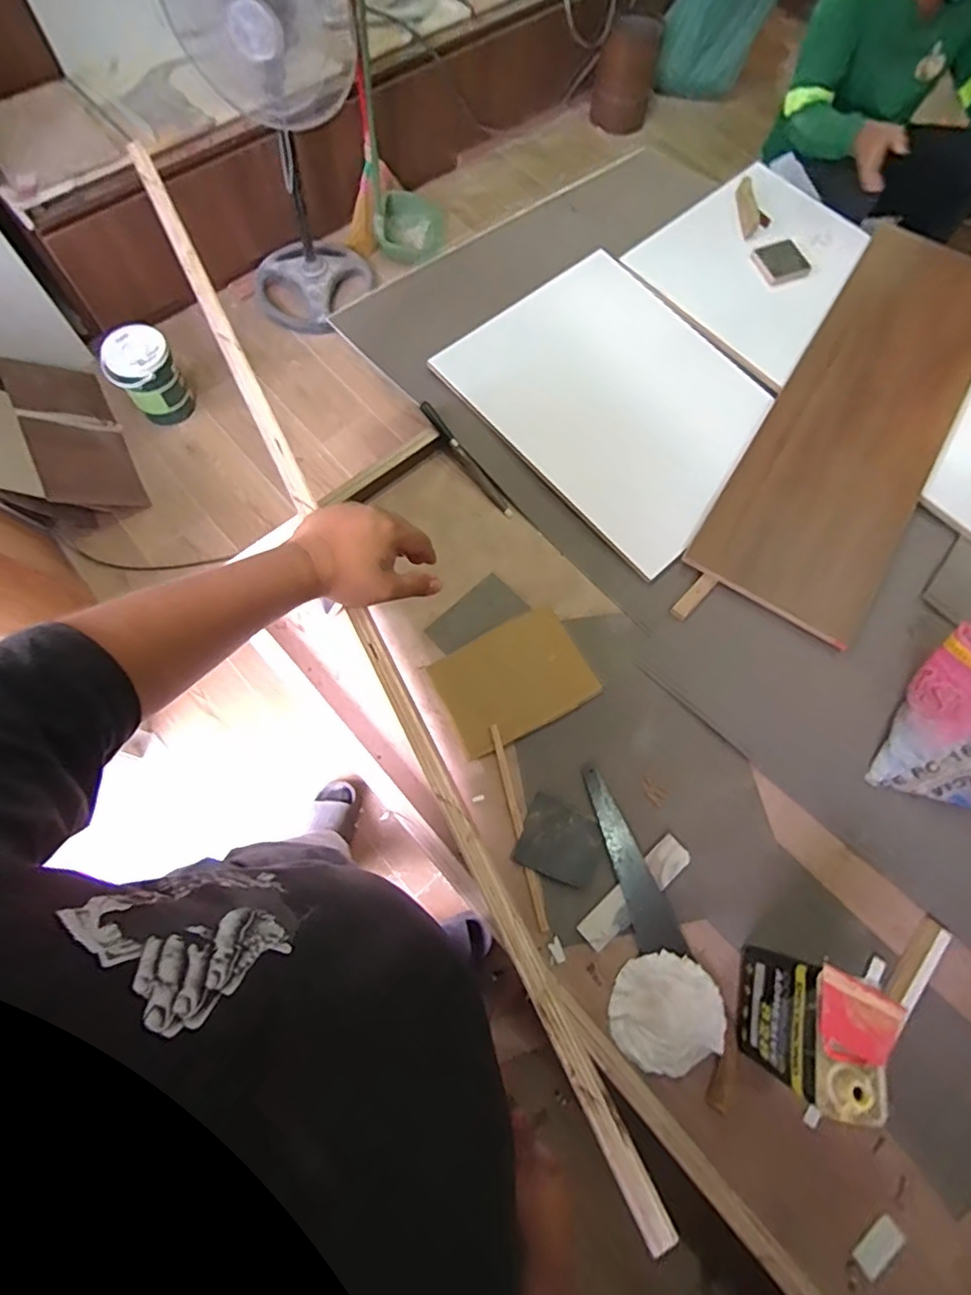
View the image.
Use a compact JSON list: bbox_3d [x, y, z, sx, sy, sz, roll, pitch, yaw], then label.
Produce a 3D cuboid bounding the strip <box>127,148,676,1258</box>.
[{"bbox_3d":[-0.148,-0.096,0.527,0.023,0.028,1.122,-27,73,-6],"label":"strip"}]

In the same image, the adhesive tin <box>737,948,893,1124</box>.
[{"bbox_3d":[0.472,0.555,0.846,0.099,0.248,0.169,12,70,2],"label":"adhesive tin"}]

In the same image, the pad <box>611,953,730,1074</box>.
[{"bbox_3d":[0.299,0.606,0.940,0.184,0.042,0.176,-39,75,-9],"label":"pad"}]

